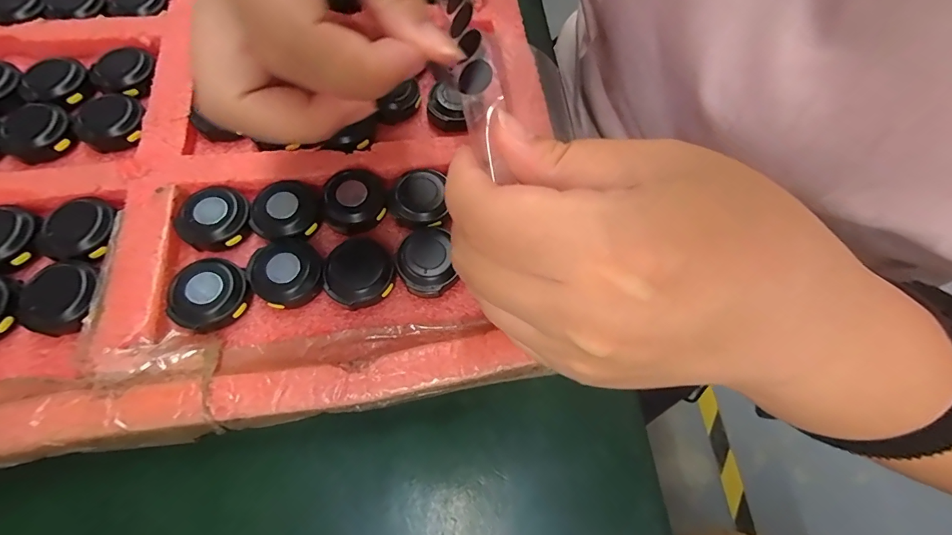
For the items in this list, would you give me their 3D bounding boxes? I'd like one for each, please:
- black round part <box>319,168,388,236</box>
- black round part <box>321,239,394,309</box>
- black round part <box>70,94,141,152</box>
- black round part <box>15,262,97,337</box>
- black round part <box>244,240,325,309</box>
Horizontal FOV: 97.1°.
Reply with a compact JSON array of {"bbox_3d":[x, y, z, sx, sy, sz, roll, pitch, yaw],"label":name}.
[{"bbox_3d":[-0.057,-0.031,0.198,0.028,0.013,0.027,2,68,-4],"label":"black round part"},{"bbox_3d":[-0.051,0.002,0.186,0.029,0.011,0.028,1,67,-3],"label":"black round part"},{"bbox_3d":[-0.182,-0.072,0.209,0.030,0.009,0.030,2,68,-4],"label":"black round part"},{"bbox_3d":[-0.171,0.012,0.173,0.031,0.007,0.029,2,68,-4],"label":"black round part"},{"bbox_3d":[-0.081,0.003,0.182,0.028,0.013,0.031,-40,76,-17],"label":"black round part"}]

